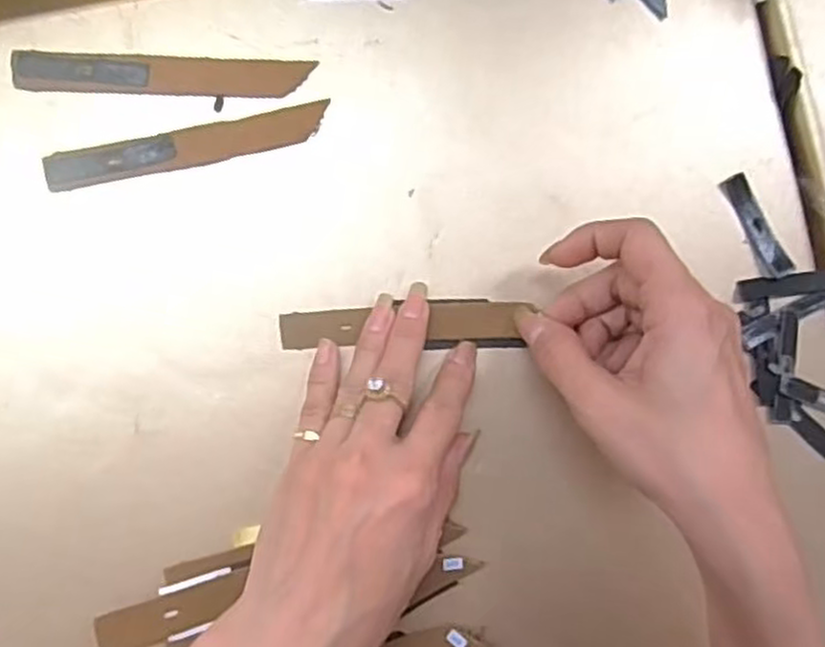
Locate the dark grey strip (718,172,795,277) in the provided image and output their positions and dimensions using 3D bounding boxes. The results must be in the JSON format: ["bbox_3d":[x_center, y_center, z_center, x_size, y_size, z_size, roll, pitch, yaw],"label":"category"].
[{"bbox_3d":[0.164,-0.046,0.357,0.012,0.007,0.051,-27,92,-7],"label":"dark grey strip"}]

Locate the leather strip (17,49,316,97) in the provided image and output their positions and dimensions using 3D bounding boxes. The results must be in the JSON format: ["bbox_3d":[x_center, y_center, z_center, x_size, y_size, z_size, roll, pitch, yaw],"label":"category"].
[{"bbox_3d":[-0.108,-0.109,0.328,0.124,0.004,0.016,0,88,-7],"label":"leather strip"}]

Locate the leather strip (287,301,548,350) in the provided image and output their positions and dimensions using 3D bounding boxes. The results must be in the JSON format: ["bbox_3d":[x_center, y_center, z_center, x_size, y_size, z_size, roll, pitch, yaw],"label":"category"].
[{"bbox_3d":[-0.005,0.001,0.337,0.104,0.005,0.018,-1,89,-3],"label":"leather strip"}]

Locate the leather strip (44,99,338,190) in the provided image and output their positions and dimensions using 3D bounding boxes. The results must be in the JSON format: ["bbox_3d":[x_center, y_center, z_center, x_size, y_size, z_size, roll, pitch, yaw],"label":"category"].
[{"bbox_3d":[-0.097,-0.077,0.329,0.121,0.004,0.017,-14,90,-7],"label":"leather strip"}]

